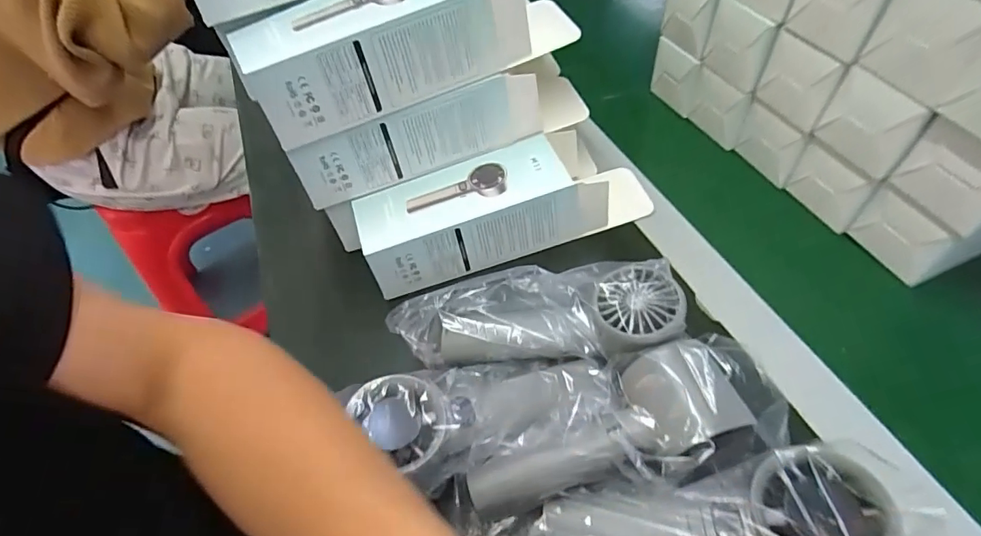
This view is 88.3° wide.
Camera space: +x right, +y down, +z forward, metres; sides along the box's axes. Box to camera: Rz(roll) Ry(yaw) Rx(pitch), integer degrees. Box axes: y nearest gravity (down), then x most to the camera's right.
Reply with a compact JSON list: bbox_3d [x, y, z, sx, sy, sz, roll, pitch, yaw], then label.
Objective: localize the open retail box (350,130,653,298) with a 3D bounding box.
[{"bbox_3d":[0.015,-0.051,0.405,0.237,0.062,0.068,-18,52,-9],"label":"open retail box"}]

